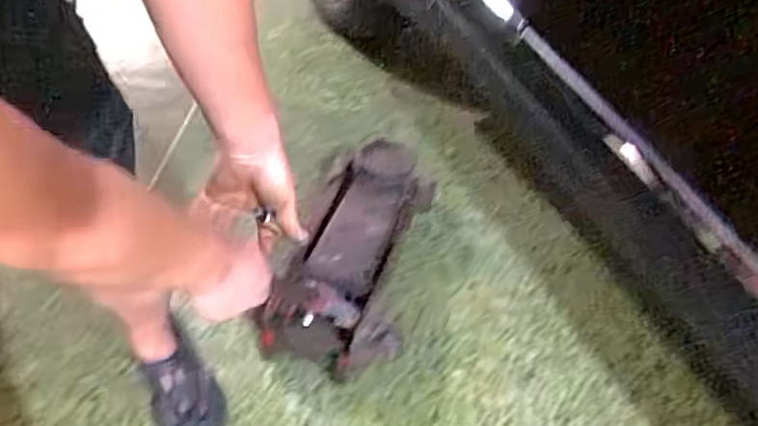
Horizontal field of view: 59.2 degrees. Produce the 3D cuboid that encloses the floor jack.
[{"bbox_3d":[-0.040,0.071,1.276,0.225,0.164,0.479,17,52,10],"label":"floor jack"}]

